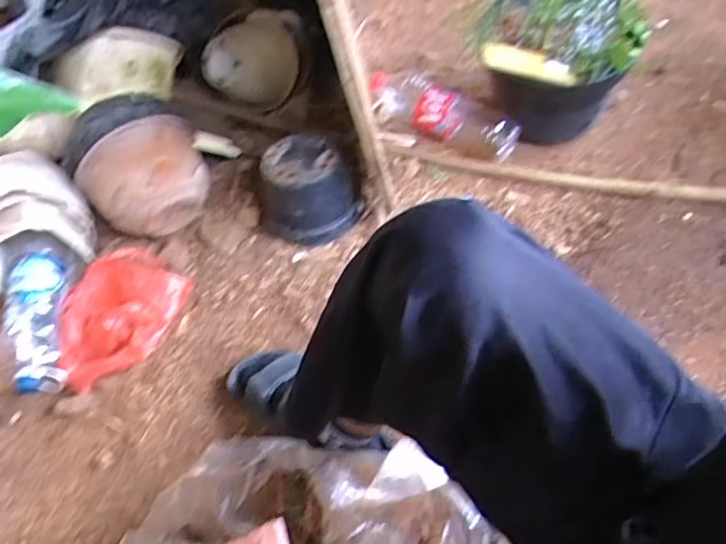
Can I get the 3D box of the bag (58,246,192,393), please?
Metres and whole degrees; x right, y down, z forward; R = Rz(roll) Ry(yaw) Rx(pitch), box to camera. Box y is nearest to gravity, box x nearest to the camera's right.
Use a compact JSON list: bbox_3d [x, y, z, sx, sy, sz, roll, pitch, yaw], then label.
[{"bbox_3d":[-0.389,0.069,0.922,0.179,0.071,0.221,35,61,29],"label":"bag"}]

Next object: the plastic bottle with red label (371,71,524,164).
[{"bbox_3d":[0.143,-0.312,1.120,0.331,0.092,0.115,22,60,19],"label":"plastic bottle with red label"}]

